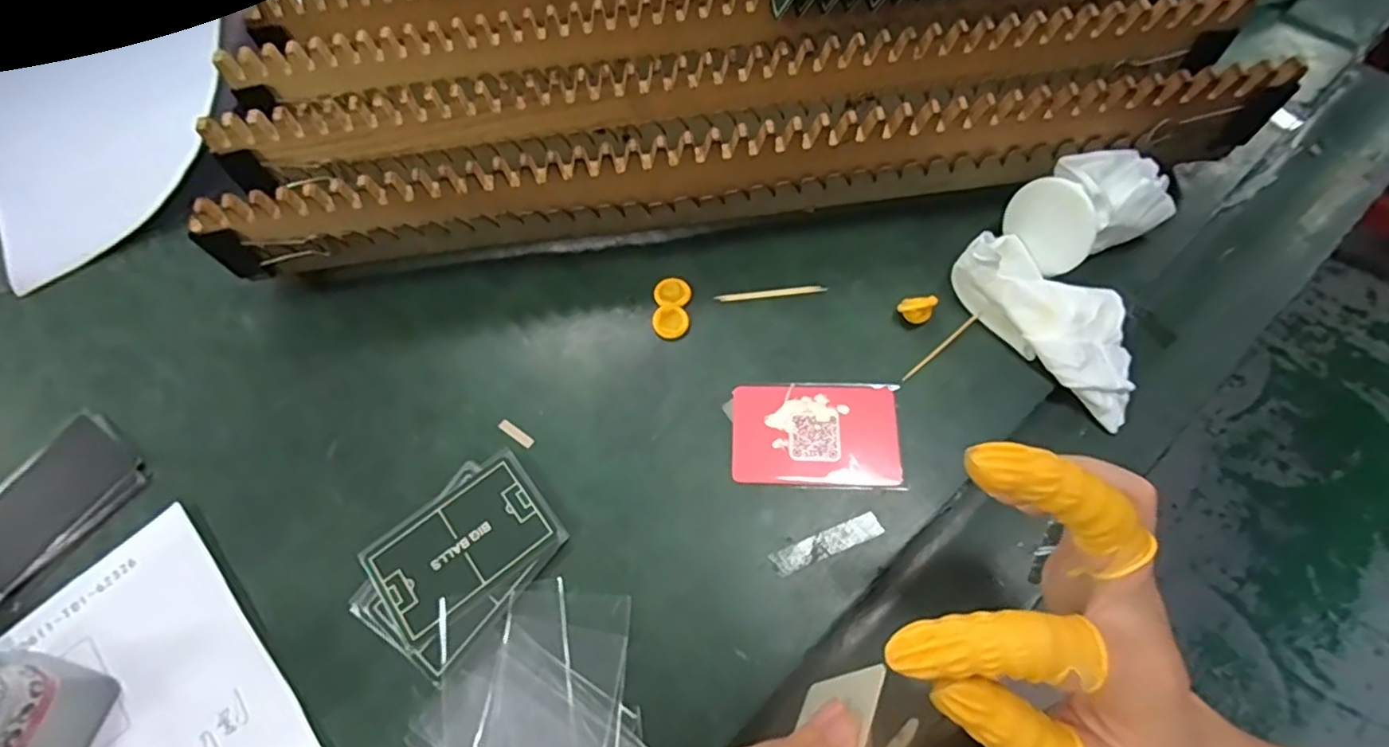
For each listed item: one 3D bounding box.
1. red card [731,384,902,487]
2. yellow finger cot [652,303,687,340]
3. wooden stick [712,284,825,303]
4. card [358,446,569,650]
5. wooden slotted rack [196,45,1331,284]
[{"bbox_3d":[0.063,0.031,0.335,0.085,0.004,0.054,1,66,3],"label":"red card"},{"bbox_3d":[-0.014,-0.030,0.366,0.020,0.005,0.020,-7,65,0],"label":"yellow finger cot"},{"bbox_3d":[0.045,-0.047,0.369,0.063,0.004,0.005,-6,65,1],"label":"wooden stick"},{"bbox_3d":[-0.115,0.085,0.317,0.087,0.006,0.059,-36,69,-13],"label":"card"},{"bbox_3d":[0.018,-0.121,0.364,0.564,0.081,0.068,-6,65,1],"label":"wooden slotted rack"}]

